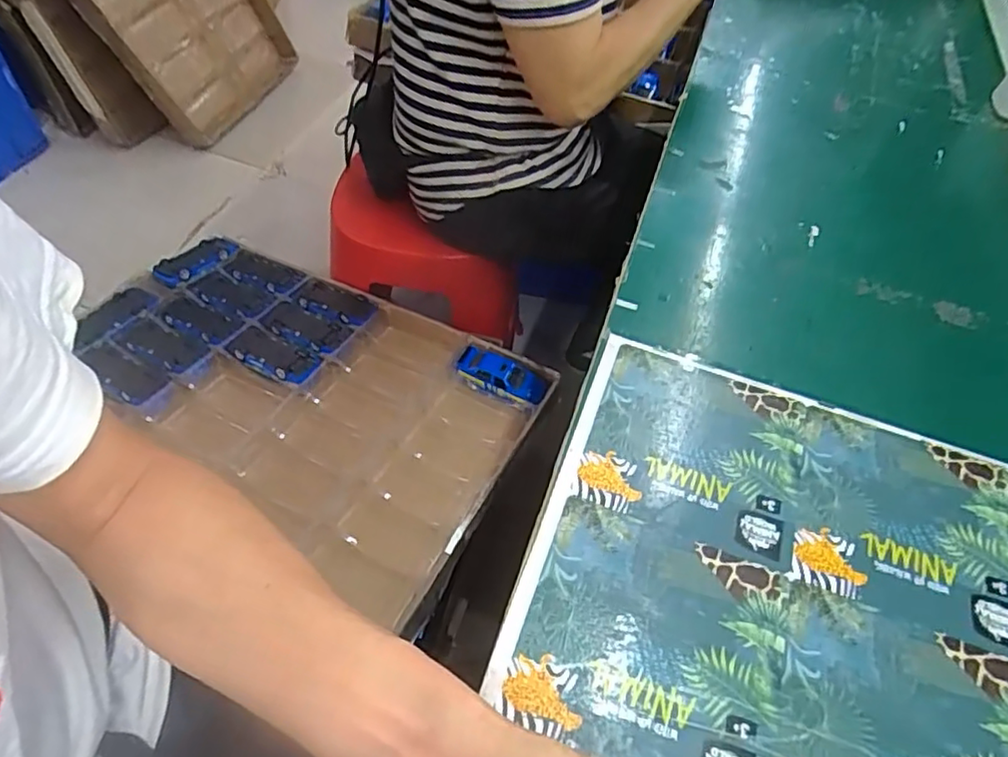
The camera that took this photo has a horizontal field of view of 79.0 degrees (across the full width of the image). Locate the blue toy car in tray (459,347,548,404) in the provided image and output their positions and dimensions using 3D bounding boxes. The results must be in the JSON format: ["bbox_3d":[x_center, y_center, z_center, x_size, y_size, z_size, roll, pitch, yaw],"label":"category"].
[{"bbox_3d":[-0.003,0.001,0.865,0.133,0.028,0.049,23,55,10],"label":"blue toy car in tray"}]

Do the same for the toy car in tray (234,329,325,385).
[{"bbox_3d":[-0.324,-0.030,0.870,0.129,0.032,0.060,27,55,13],"label":"toy car in tray"}]

